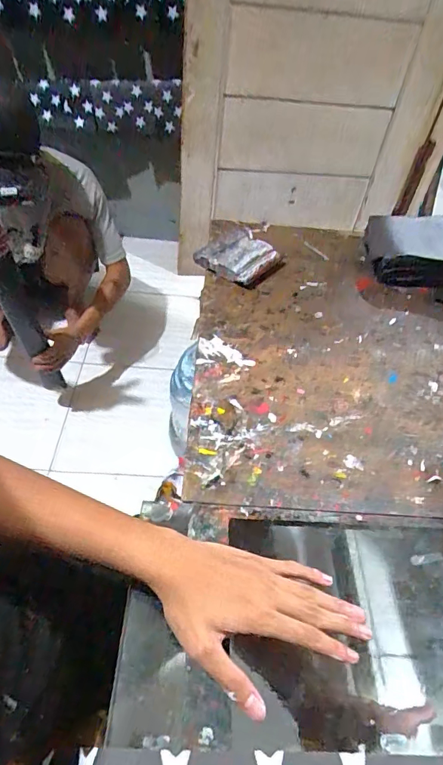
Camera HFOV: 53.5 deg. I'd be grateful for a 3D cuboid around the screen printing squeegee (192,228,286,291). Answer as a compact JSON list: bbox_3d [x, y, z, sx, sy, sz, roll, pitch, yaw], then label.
[{"bbox_3d":[0.038,-0.218,0.760,0.129,0.033,0.144,33,58,18],"label":"screen printing squeegee"}]

